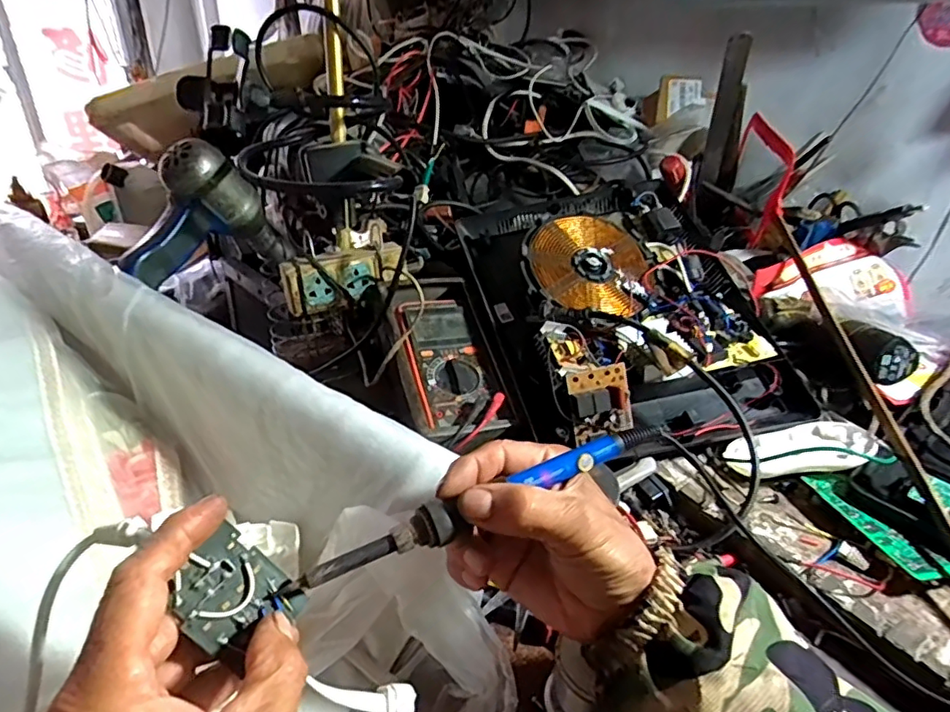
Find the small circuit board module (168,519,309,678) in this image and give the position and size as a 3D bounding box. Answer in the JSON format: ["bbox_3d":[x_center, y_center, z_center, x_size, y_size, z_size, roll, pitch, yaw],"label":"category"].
[{"bbox_3d":[-0.104,0.106,0.248,0.004,0.051,0.040,-25,19,50],"label":"small circuit board module"}]

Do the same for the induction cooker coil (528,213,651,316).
[{"bbox_3d":[0.130,-0.104,0.639,0.141,0.008,0.143,5,61,-8],"label":"induction cooker coil"}]

